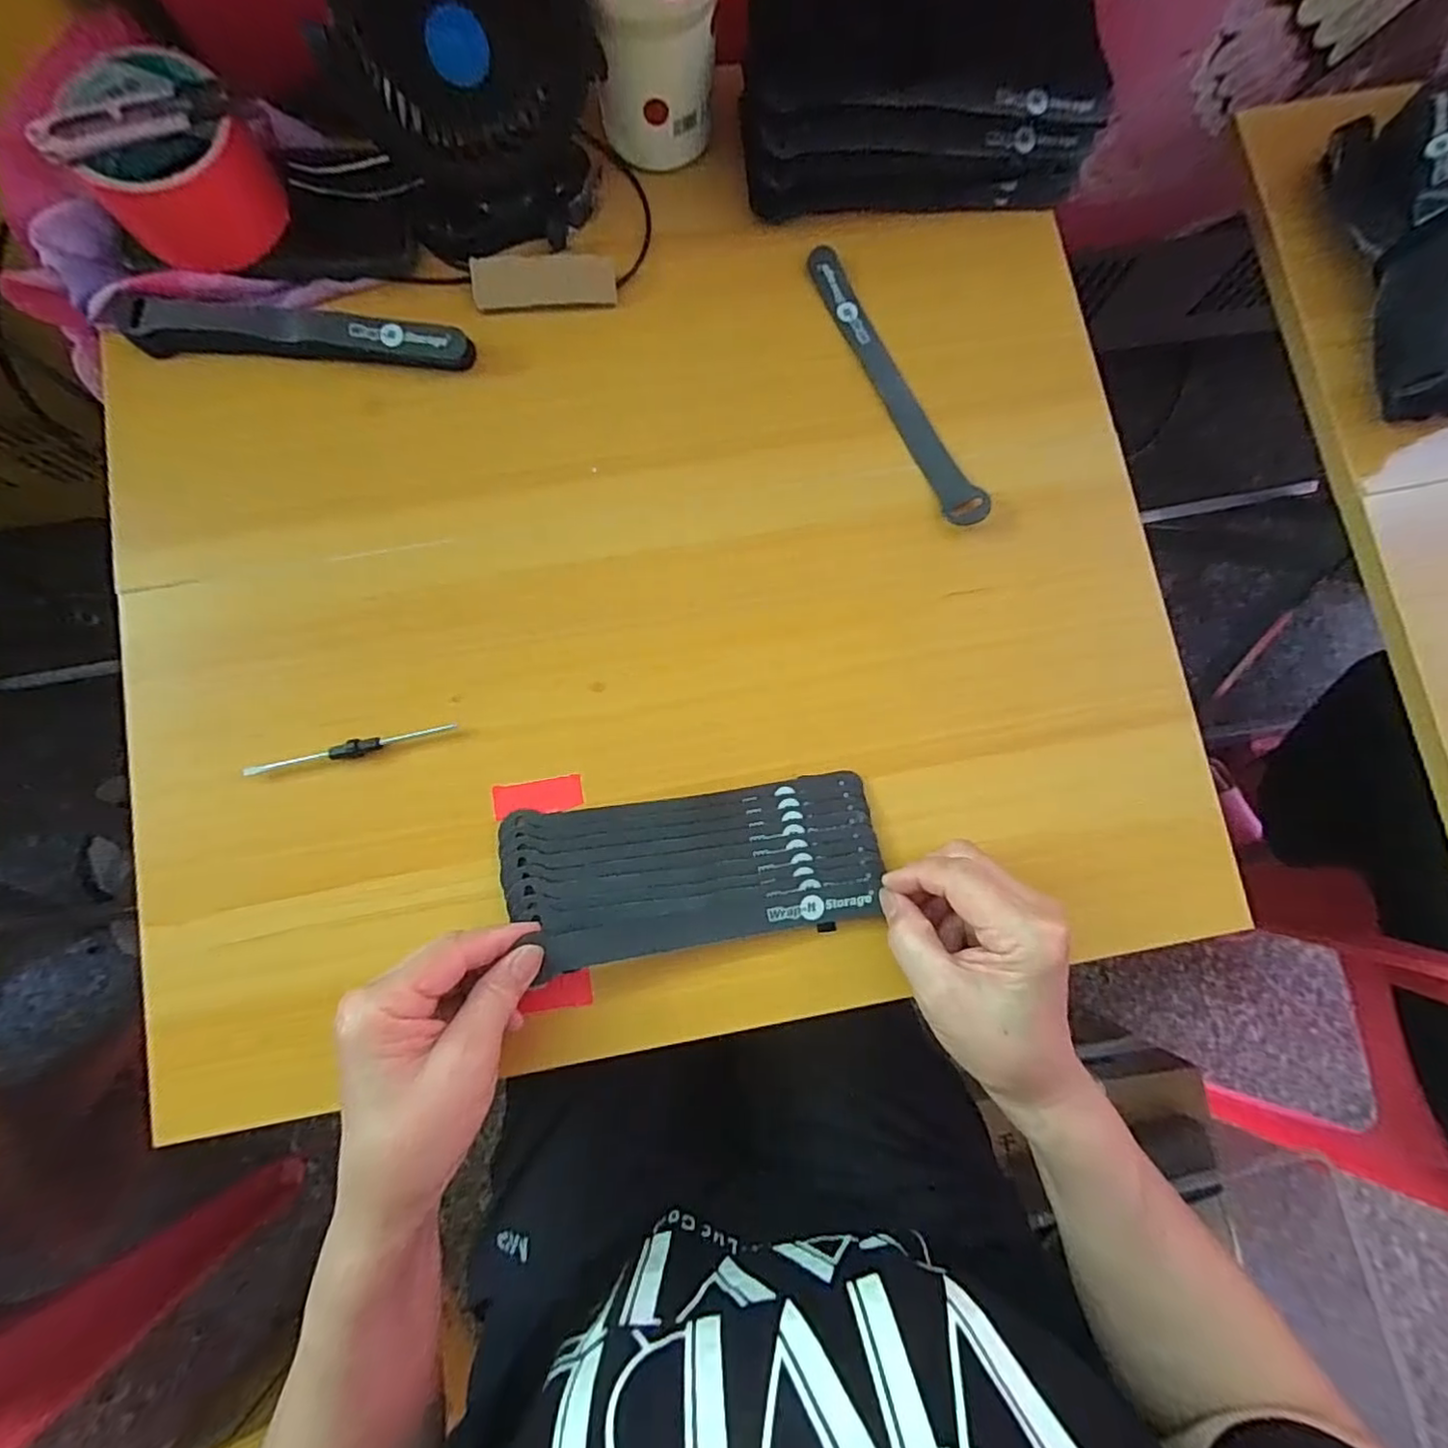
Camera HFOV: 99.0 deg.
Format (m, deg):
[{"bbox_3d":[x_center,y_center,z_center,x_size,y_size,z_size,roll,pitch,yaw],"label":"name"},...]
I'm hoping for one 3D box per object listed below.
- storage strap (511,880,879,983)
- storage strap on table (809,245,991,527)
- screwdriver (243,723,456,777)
[{"bbox_3d":[-0.006,0.108,0.328,0.177,0.005,0.021,-10,88,-2],"label":"storage strap"},{"bbox_3d":[0.103,-0.205,0.371,0.023,0.004,0.195,-27,82,8],"label":"storage strap on table"},{"bbox_3d":[-0.206,0.014,0.339,0.111,0.010,0.008,-14,84,-3],"label":"screwdriver"}]

